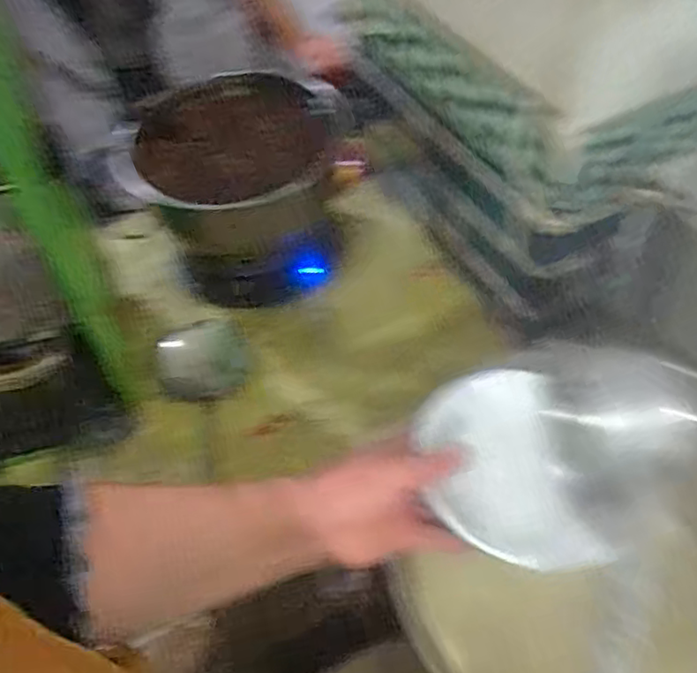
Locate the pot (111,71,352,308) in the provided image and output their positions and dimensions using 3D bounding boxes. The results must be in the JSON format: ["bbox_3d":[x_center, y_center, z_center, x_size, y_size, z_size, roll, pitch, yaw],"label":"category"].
[{"bbox_3d":[-0.151,-0.206,0.919,0.283,0.200,0.266,-2,52,3],"label":"pot"}]

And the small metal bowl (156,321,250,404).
[{"bbox_3d":[-0.179,0.032,0.827,0.115,0.050,0.099,-16,52,-8],"label":"small metal bowl"}]

